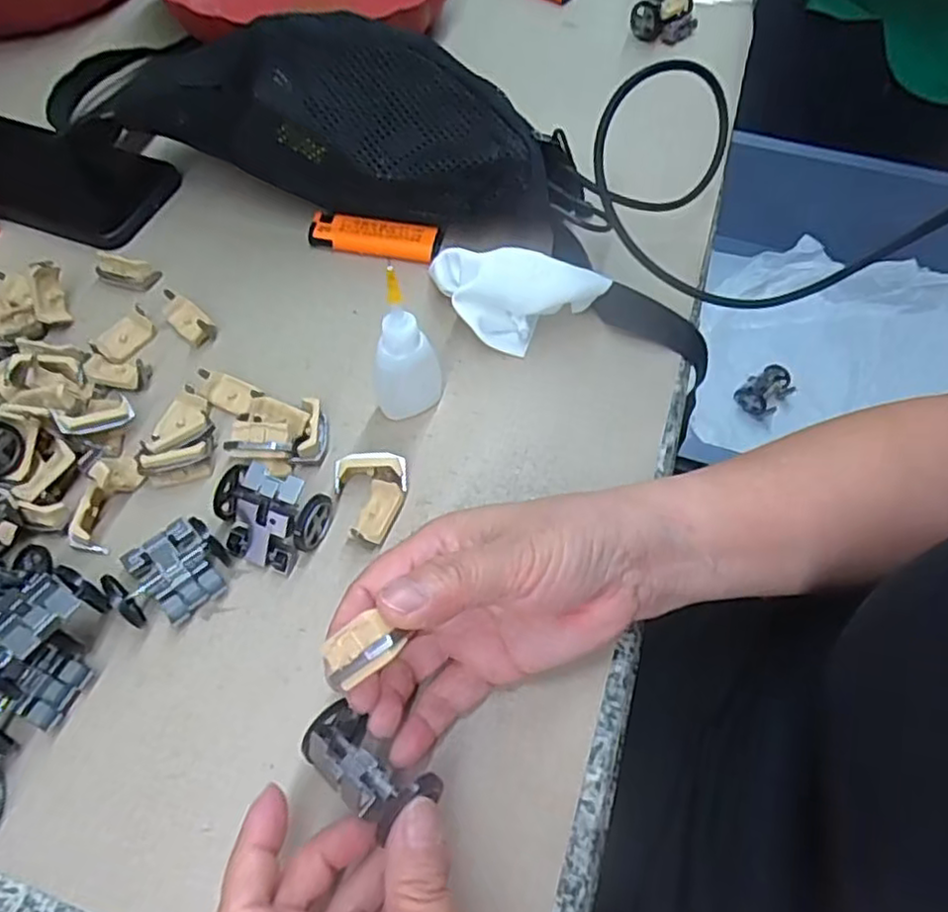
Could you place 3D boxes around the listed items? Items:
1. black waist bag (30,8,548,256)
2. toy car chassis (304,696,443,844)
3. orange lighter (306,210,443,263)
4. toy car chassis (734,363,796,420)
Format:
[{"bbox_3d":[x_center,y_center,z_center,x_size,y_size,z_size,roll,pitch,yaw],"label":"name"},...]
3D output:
[{"bbox_3d":[-0.092,-0.206,0.427,0.297,0.091,0.083,11,60,8],"label":"black waist bag"},{"bbox_3d":[-0.038,0.109,0.242,0.051,0.017,0.024,26,62,34],"label":"toy car chassis"},{"bbox_3d":[-0.063,-0.137,0.429,0.081,0.013,0.021,10,60,8],"label":"orange lighter"},{"bbox_3d":[0.288,-0.064,0.679,0.054,0.027,0.040,-41,66,-20],"label":"toy car chassis"}]

